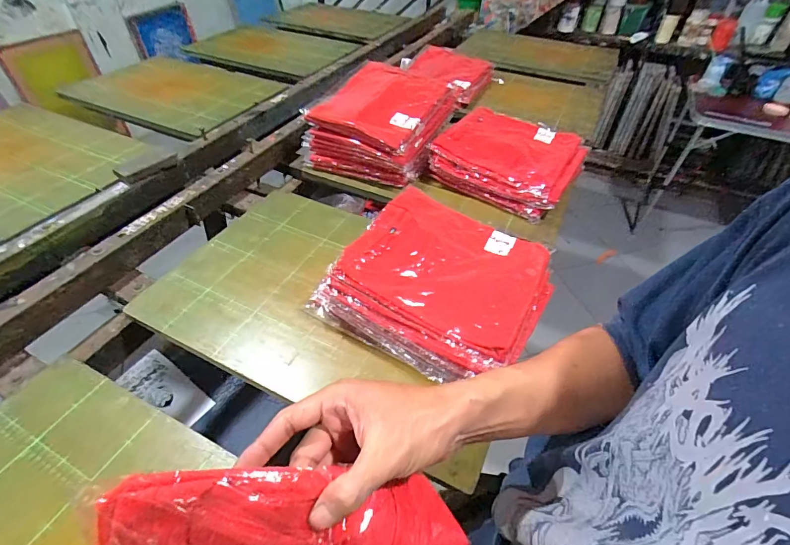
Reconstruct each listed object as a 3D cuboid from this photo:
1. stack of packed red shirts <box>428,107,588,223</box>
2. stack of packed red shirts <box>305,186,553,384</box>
[{"bbox_3d":[0.263,-0.265,0.916,0.297,0.079,0.266,25,50,21],"label":"stack of packed red shirts"},{"bbox_3d":[0.075,0.021,0.638,0.300,0.121,0.282,26,50,22],"label":"stack of packed red shirts"}]

